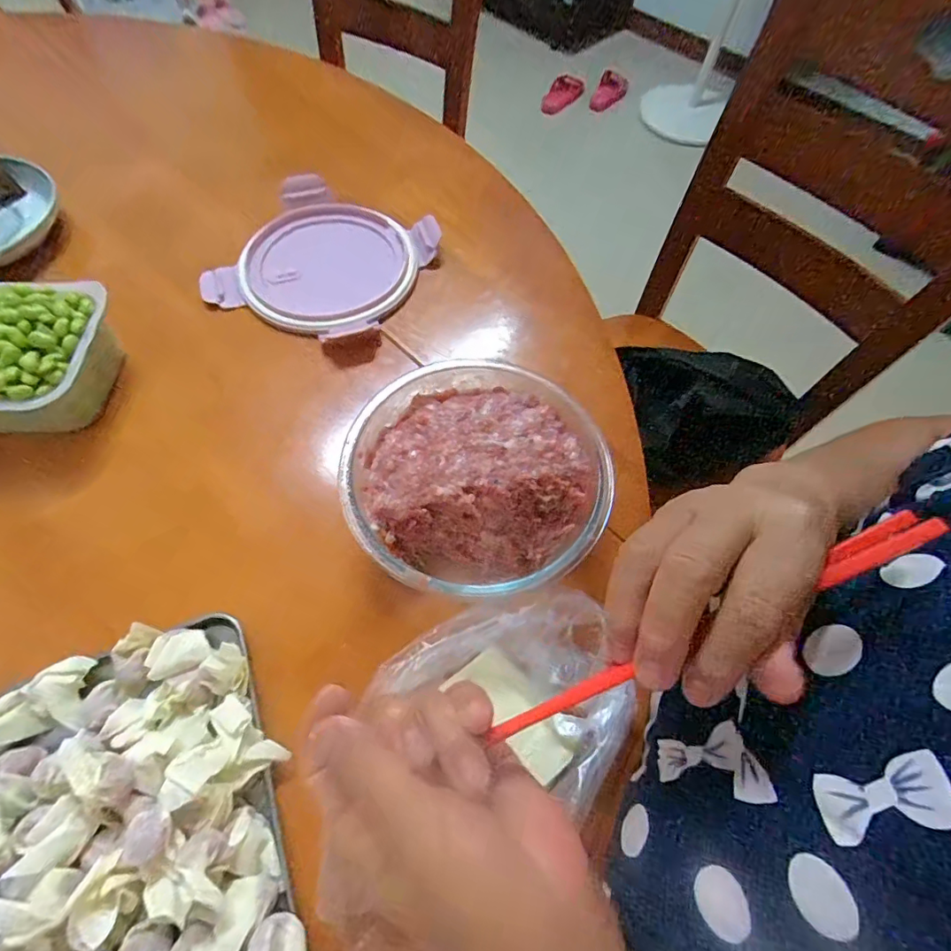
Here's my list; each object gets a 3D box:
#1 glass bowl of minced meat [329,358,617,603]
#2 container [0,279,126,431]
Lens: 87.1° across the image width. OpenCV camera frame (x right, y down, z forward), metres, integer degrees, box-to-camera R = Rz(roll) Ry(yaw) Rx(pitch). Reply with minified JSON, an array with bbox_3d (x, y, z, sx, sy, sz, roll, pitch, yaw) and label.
[{"bbox_3d":[0.000,0.001,0.346,0.164,0.075,0.150,0,63,-1],"label":"glass bowl of minced meat"},{"bbox_3d":[-0.358,-0.088,0.366,0.176,0.064,0.125,3,63,1],"label":"container"}]

